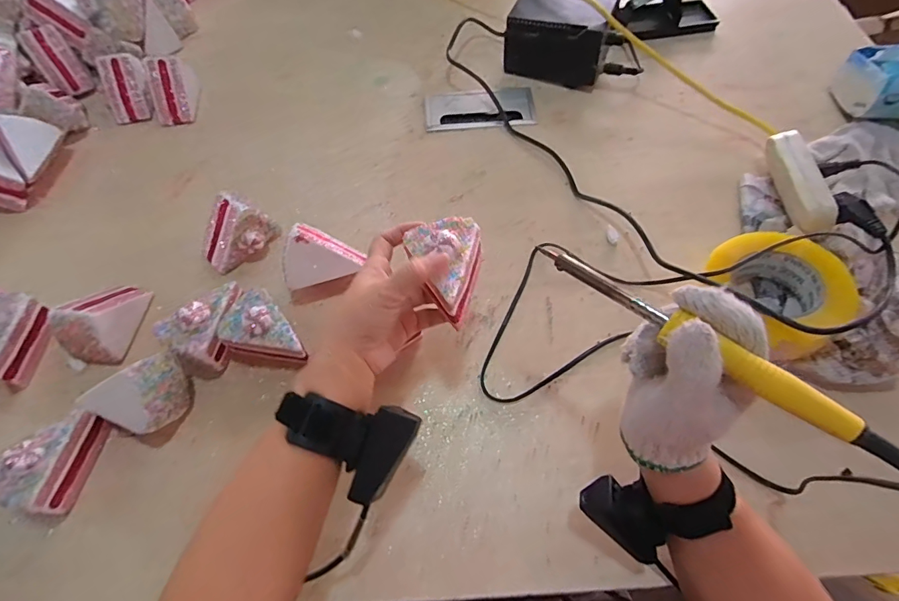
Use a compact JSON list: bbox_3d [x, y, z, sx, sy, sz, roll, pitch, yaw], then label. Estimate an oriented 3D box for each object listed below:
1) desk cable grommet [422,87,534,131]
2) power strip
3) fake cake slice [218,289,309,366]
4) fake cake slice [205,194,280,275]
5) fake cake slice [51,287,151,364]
[{"bbox_3d":[0.045,-0.286,0.667,0.161,0.011,0.076,-3,62,0],"label":"desk cable grommet"},{"bbox_3d":[0.413,-0.144,0.537,0.028,0.050,0.150,1,62,2],"label":"power strip"},{"bbox_3d":[-0.186,0.040,0.459,0.094,0.056,0.062,38,70,19],"label":"fake cake slice"},{"bbox_3d":[-0.253,-0.081,0.535,0.089,0.066,0.061,-35,67,-15],"label":"fake cake slice"},{"bbox_3d":[-0.368,0.016,0.482,0.052,0.068,0.090,9,63,7],"label":"fake cake slice"}]

